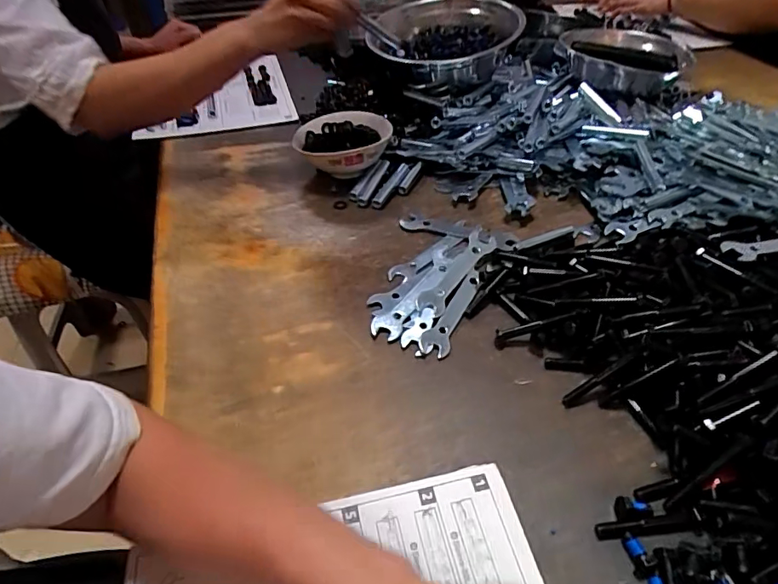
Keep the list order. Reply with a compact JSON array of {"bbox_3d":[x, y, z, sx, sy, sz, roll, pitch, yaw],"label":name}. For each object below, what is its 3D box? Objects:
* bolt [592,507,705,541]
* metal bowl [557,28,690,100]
[{"bbox_3d":[0.197,0.176,0.370,0.080,0.016,0.014,-5,43,-4],"label":"bolt"},{"bbox_3d":[0.404,-0.414,0.871,0.194,0.063,0.194,14,46,16],"label":"metal bowl"}]

